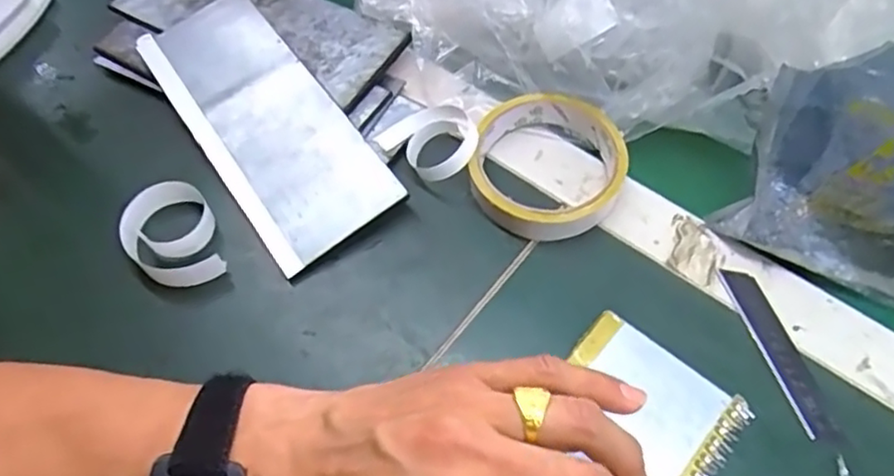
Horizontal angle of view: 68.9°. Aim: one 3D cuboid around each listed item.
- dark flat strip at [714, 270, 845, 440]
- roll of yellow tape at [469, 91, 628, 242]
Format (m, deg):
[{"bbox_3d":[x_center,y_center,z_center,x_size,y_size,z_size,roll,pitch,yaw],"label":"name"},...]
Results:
[{"bbox_3d":[0.172,0.058,0.338,0.017,0.004,0.095,-16,59,-6],"label":"dark flat strip"},{"bbox_3d":[0.059,-0.043,0.387,0.087,0.031,0.087,-2,59,3],"label":"roll of yellow tape"}]

